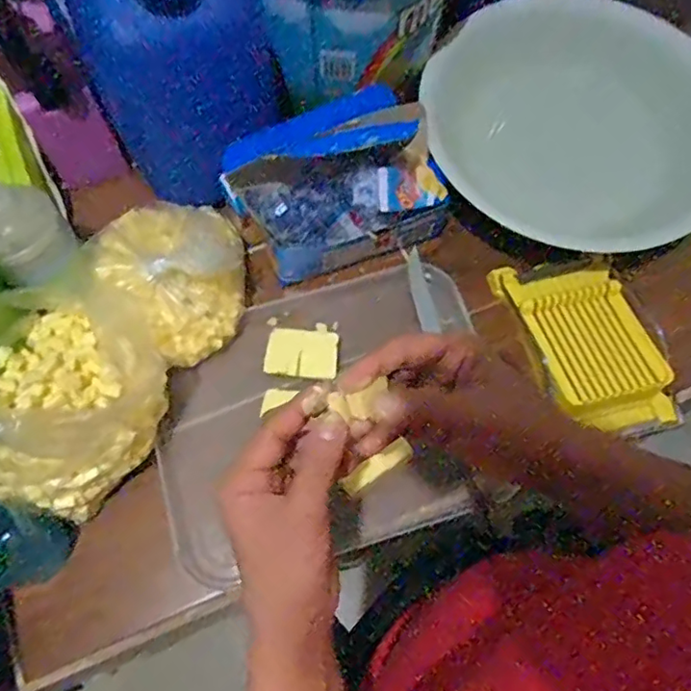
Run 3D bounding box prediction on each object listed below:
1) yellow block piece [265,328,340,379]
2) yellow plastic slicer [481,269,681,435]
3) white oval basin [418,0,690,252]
[{"bbox_3d":[-0.040,0.007,0.545,0.067,0.012,0.046,8,68,2],"label":"yellow block piece"},{"bbox_3d":[0.229,-0.010,0.552,0.119,0.037,0.182,-15,69,-7],"label":"yellow plastic slicer"},{"bbox_3d":[0.284,-0.276,0.752,0.385,0.286,0.091,33,71,11],"label":"white oval basin"}]

